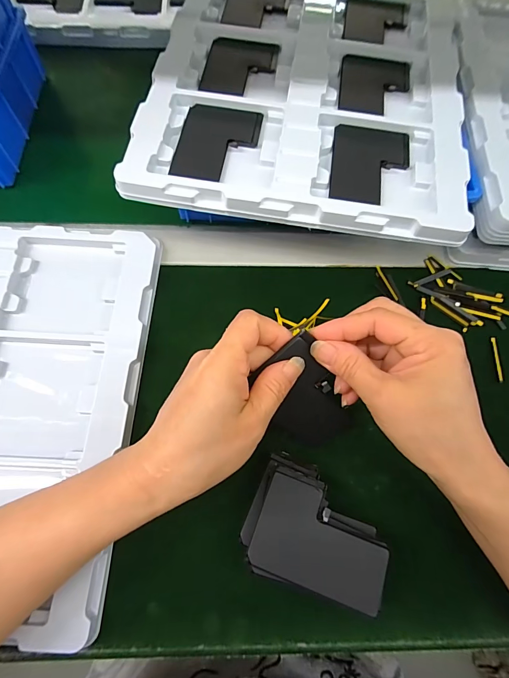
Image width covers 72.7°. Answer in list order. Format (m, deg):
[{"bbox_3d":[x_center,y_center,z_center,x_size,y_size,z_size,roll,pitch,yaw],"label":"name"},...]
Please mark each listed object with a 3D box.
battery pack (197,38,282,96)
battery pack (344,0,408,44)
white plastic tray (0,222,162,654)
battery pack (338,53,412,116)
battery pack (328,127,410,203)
[{"bbox_3d":[-0.013,-0.264,0.335,0.066,0.004,0.082,9,70,1],"label":"battery pack"},{"bbox_3d":[0.130,-0.341,0.370,0.066,0.004,0.078,9,70,1],"label":"battery pack"},{"bbox_3d":[-0.233,0.039,0.274,0.272,0.017,0.313,2,70,-1],"label":"white plastic tray"},{"bbox_3d":[0.116,-0.247,0.334,0.067,0.004,0.083,8,70,1],"label":"battery pack"},{"bbox_3d":[0.099,-0.149,0.294,0.065,0.004,0.086,8,70,1],"label":"battery pack"}]

